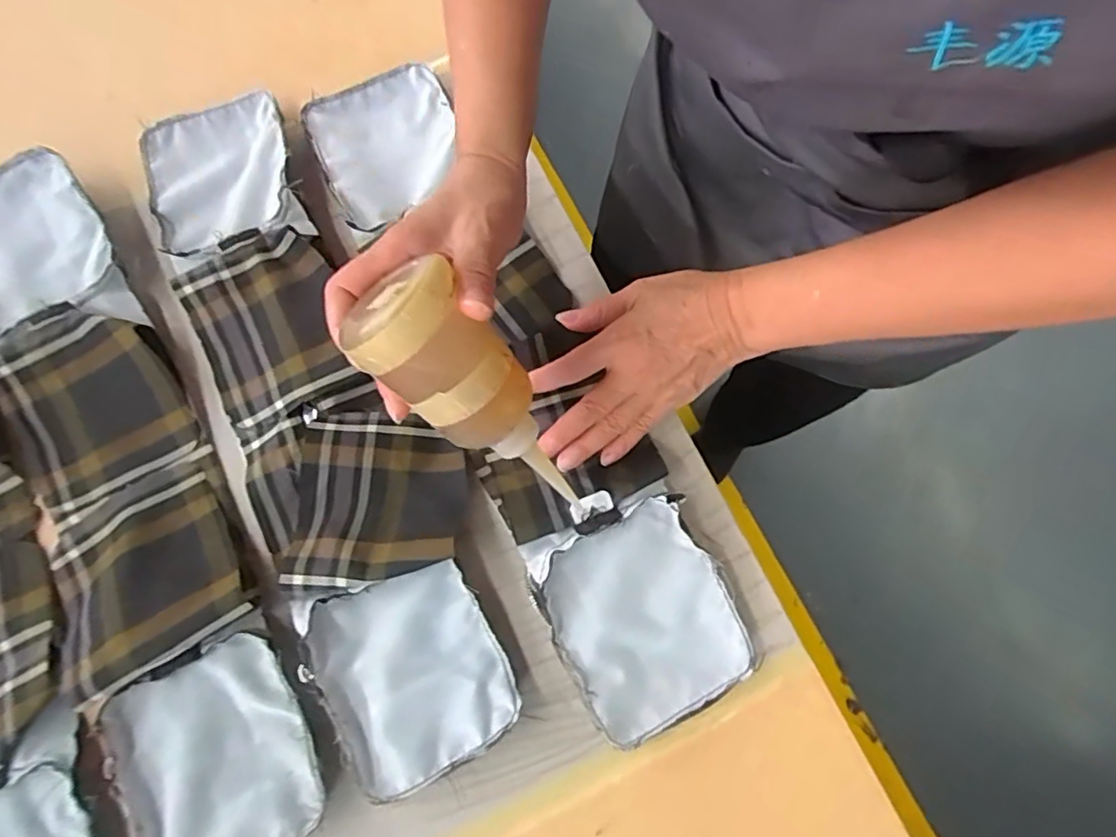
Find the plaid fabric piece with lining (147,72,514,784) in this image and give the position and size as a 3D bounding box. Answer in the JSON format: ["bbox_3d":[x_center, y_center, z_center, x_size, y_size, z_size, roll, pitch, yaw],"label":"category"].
[{"bbox_3d":[-0.171,-0.013,0.430,0.140,0.026,0.520,-23,77,-6],"label":"plaid fabric piece with lining"}]

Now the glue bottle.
[{"bbox_3d":[-0.042,-0.009,0.330,0.056,0.049,0.154,-48,125,-11],"label":"glue bottle"}]

